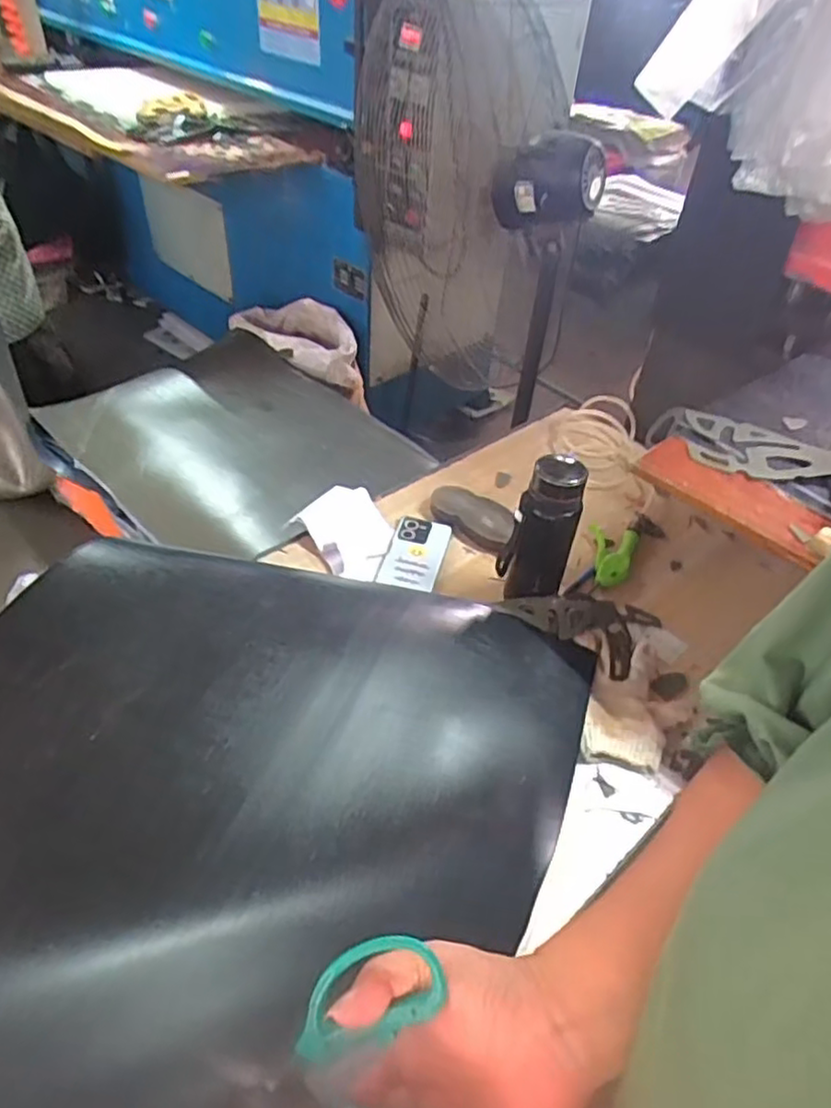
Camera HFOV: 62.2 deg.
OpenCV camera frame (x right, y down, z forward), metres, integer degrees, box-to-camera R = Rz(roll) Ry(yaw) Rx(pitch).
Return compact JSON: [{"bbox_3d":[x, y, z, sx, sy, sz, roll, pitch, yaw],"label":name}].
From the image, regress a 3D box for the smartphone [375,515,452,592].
[{"bbox_3d":[0.000,-0.002,0.996,0.080,0.014,0.140,12,43,6],"label":"smartphone"}]

